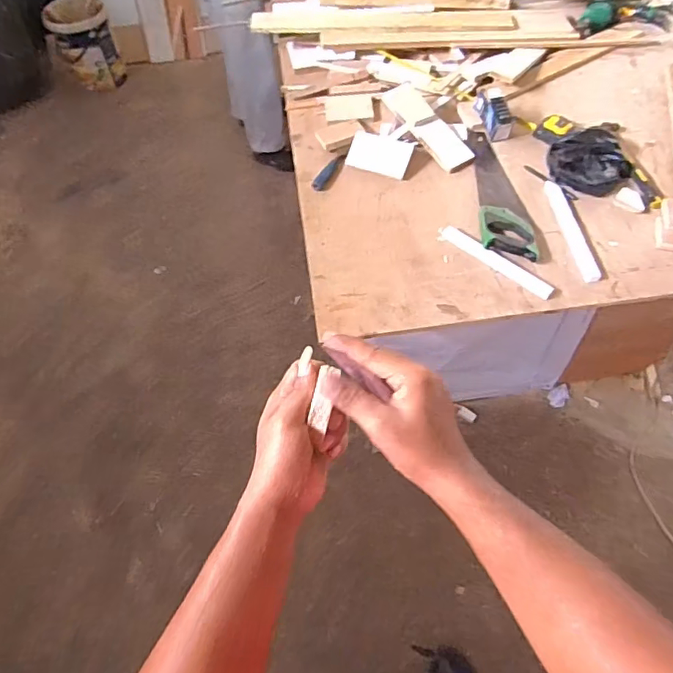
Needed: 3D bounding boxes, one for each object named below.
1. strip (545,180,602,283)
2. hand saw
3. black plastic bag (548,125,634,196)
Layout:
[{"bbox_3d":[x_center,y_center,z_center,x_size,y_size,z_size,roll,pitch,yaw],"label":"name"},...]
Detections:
[{"bbox_3d":[0.525,-0.245,1.148,0.038,0.015,0.290,-5,57,0],"label":"strip"},{"bbox_3d":[0.369,-0.356,1.219,0.111,0.028,0.460,-4,57,1],"label":"hand saw"},{"bbox_3d":[0.607,-0.420,1.228,0.185,0.057,0.176,-19,58,-9],"label":"black plastic bag"}]

